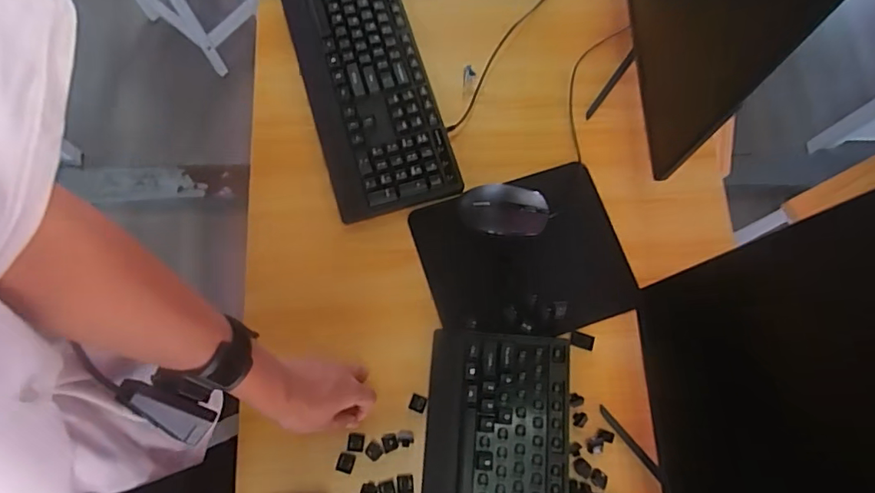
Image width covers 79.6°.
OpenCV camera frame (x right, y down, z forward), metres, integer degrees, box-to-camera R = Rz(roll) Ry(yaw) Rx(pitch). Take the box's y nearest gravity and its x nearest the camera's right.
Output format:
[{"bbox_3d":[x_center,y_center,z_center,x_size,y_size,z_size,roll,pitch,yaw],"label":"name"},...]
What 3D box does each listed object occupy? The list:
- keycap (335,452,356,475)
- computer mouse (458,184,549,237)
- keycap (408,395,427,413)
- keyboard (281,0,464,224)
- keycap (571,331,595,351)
[{"bbox_3d":[-0.100,0.235,0.568,0.019,0.004,0.020,14,75,3],"label":"keycap"},{"bbox_3d":[0.084,-0.044,0.656,0.108,0.033,0.068,-6,74,-2],"label":"computer mouse"},{"bbox_3d":[-0.022,0.175,0.585,0.018,0.004,0.017,21,75,5],"label":"keycap"},{"bbox_3d":[-0.104,-0.249,0.683,0.155,0.029,0.430,-16,75,-5],"label":"keyboard"},{"bbox_3d":[0.168,0.109,0.608,0.028,0.007,0.017,14,75,3],"label":"keycap"}]

